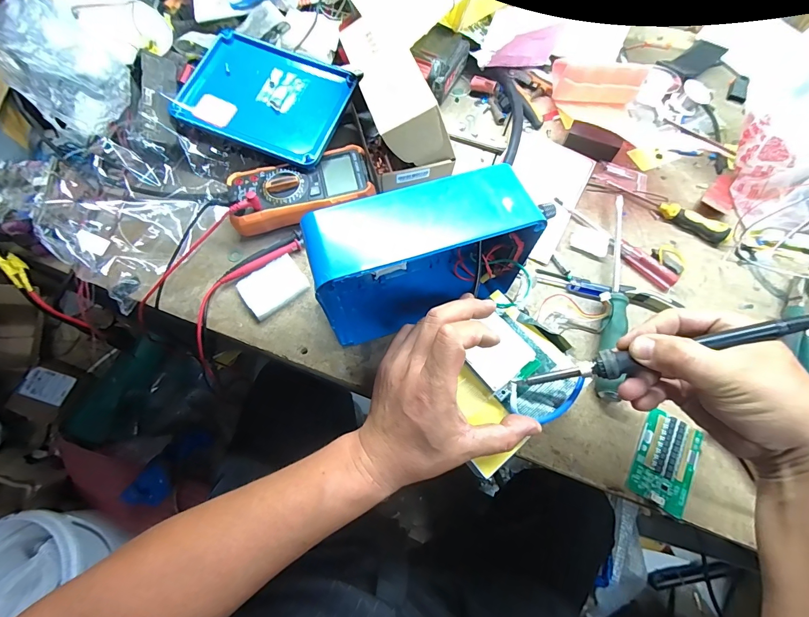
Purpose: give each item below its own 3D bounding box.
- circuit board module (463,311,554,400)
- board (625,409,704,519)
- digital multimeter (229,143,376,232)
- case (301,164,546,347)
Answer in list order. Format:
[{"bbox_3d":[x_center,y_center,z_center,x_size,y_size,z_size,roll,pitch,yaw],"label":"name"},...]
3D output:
[{"bbox_3d":[0.092,0.043,0.324,0.065,0.014,0.066,-37,72,-13],"label":"circuit board module"},{"bbox_3d":[0.258,0.149,0.351,0.054,0.005,0.087,30,71,12],"label":"board"},{"bbox_3d":[-0.127,-0.148,0.438,0.169,0.034,0.086,-17,69,-6],"label":"digital multimeter"},{"bbox_3d":[0.014,-0.044,0.356,0.194,0.152,0.071,-17,69,-6],"label":"case"}]

